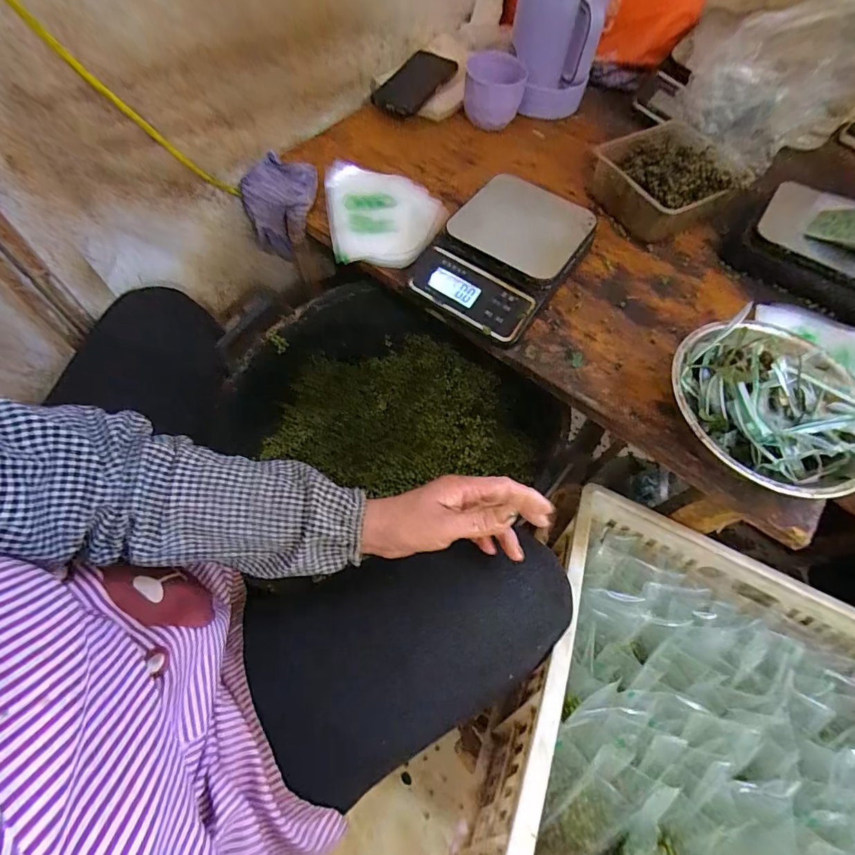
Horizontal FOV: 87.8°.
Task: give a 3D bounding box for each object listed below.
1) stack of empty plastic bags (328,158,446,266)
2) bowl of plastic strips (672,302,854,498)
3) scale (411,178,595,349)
[{"bbox_3d":[-0.053,-0.261,0.551,0.143,0.027,0.143,6,66,-9],"label":"stack of empty plastic bags"},{"bbox_3d":[0.328,-0.018,0.439,0.183,0.070,0.184,1,63,-2],"label":"bowl of plastic strips"},{"bbox_3d":[0.088,-0.203,0.521,0.148,0.065,0.205,34,67,13],"label":"scale"}]

